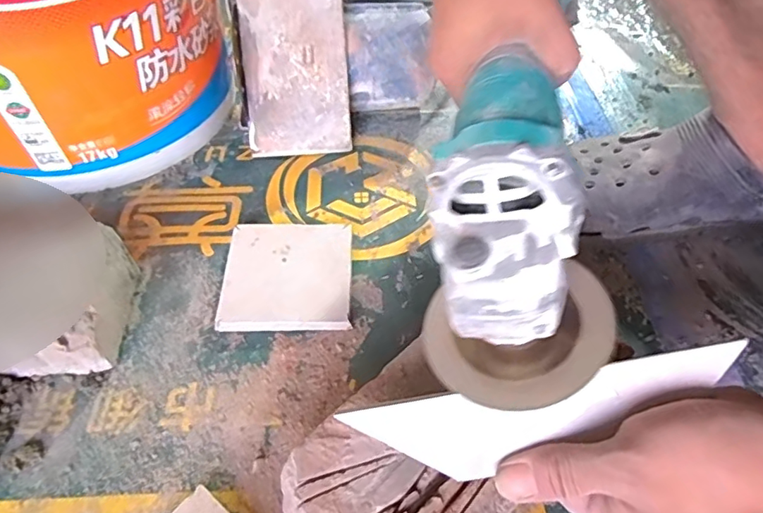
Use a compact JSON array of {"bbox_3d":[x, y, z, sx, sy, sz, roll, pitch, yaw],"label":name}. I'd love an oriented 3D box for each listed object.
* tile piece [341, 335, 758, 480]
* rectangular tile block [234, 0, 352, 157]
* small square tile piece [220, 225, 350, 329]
[{"bbox_3d":[0.077,0.083,0.265,0.184,0.006,0.044,-14,92,13],"label":"tile piece"},{"bbox_3d":[-0.082,-0.185,0.496,0.095,0.172,0.006,-4,14,-3],"label":"rectangular tile block"},{"bbox_3d":[-0.074,0.015,0.421,0.095,0.011,0.100,-2,51,-2],"label":"small square tile piece"}]

